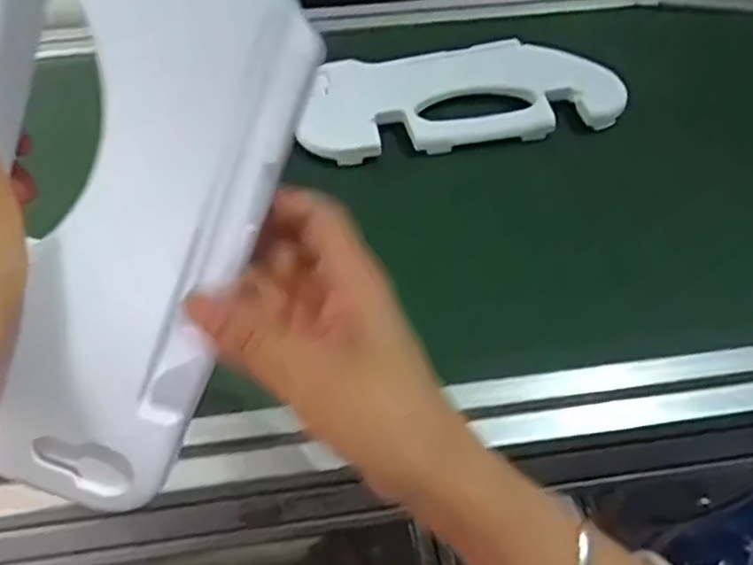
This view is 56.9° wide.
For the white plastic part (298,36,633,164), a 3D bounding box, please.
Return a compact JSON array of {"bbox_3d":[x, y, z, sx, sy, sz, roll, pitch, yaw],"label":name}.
[{"bbox_3d":[0.067,-0.157,0.575,0.262,0.027,0.115,-6,47,-12],"label":"white plastic part"}]

